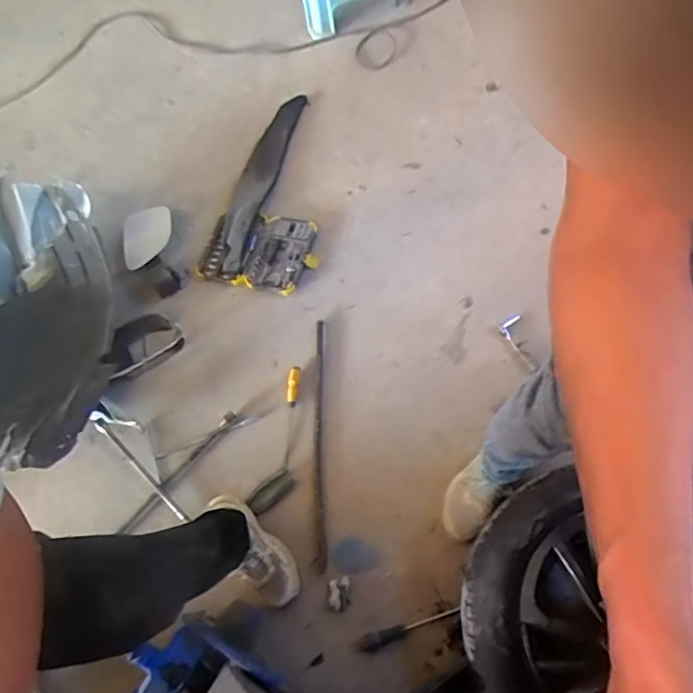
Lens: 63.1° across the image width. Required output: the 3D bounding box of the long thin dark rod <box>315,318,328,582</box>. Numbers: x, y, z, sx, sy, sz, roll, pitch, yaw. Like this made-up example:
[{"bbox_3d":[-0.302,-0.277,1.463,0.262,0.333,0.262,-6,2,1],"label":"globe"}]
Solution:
[{"bbox_3d":[-0.064,0.223,1.395,0.026,0.018,0.626,-5,64,7],"label":"long thin dark rod"}]

